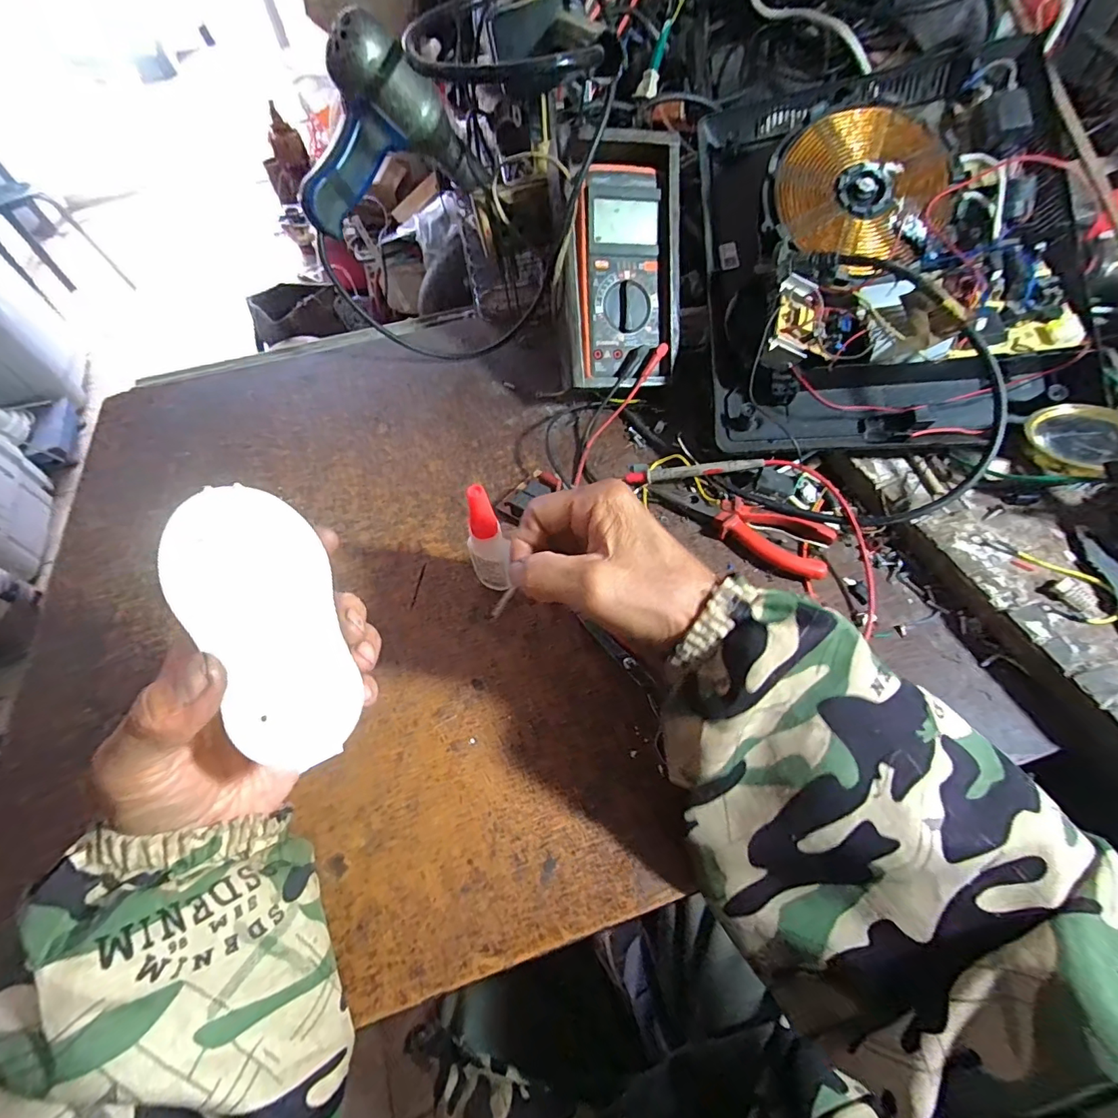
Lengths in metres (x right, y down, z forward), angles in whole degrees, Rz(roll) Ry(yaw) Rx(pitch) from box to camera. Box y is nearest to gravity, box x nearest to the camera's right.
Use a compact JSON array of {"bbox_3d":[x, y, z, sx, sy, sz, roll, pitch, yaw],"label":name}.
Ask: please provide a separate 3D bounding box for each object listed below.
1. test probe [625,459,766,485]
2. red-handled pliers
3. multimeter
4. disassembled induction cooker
[{"bbox_3d":[0.114,-0.074,0.424,0.111,0.011,0.011,-4,55,17],"label":"test probe"},{"bbox_3d":[0.145,-0.027,0.406,0.141,0.022,0.047,22,61,18],"label":"red-handled pliers"},{"bbox_3d":[0.054,-0.267,0.450,0.105,0.038,0.209,-4,100,-11],"label":"multimeter"},{"bbox_3d":[0.285,-0.276,0.426,0.305,0.084,0.371,-1,78,12],"label":"disassembled induction cooker"}]

